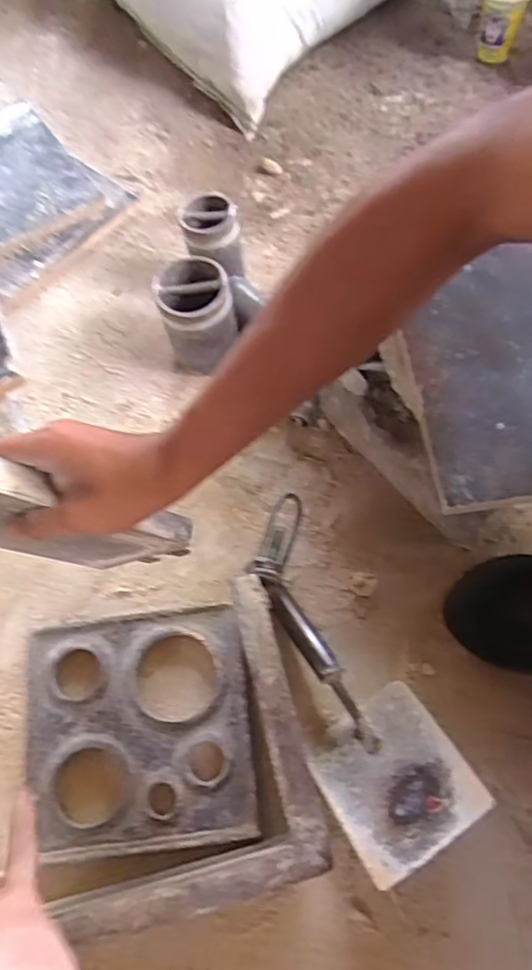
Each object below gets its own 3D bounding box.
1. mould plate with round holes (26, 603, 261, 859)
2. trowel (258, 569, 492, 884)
[{"bbox_3d":[-0.115,0.217,0.589,0.193,0.024,0.199,-10,67,-1],"label":"mould plate with round holes"},{"bbox_3d":[0.071,0.188,0.562,0.110,0.070,0.245,-29,69,-9],"label":"trowel"}]

